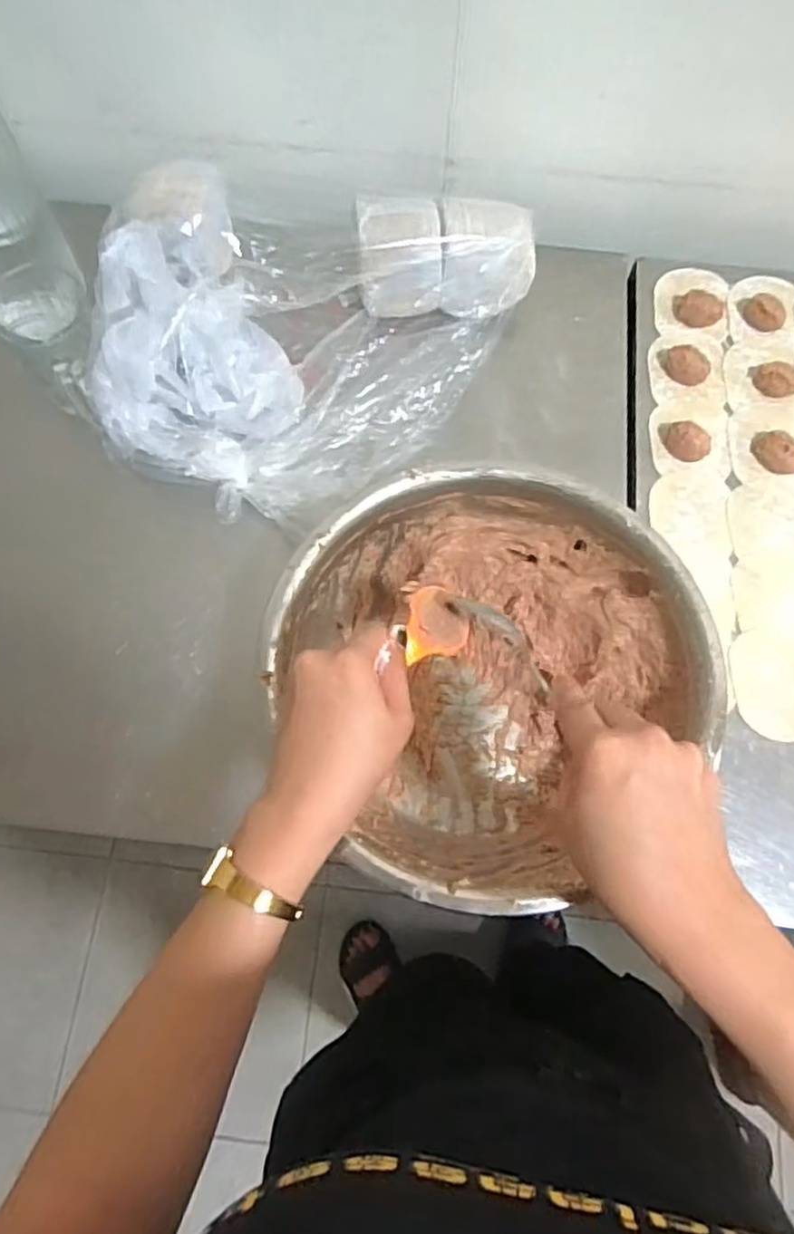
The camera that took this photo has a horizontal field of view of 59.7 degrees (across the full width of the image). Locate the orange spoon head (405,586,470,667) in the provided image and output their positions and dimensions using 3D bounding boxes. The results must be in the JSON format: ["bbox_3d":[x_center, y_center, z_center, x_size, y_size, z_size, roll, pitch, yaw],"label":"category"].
[{"bbox_3d":[0.027,0.005,0.424,0.043,0.015,0.045,15,68,-27],"label":"orange spoon head"}]

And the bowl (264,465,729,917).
[{"bbox_3d":[0.063,0.038,0.498,0.265,0.121,0.261,0,71,1],"label":"bowl"}]

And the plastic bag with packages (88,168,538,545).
[{"bbox_3d":[-0.090,-0.265,0.609,0.317,0.109,0.364,30,74,9],"label":"plastic bag with packages"}]

